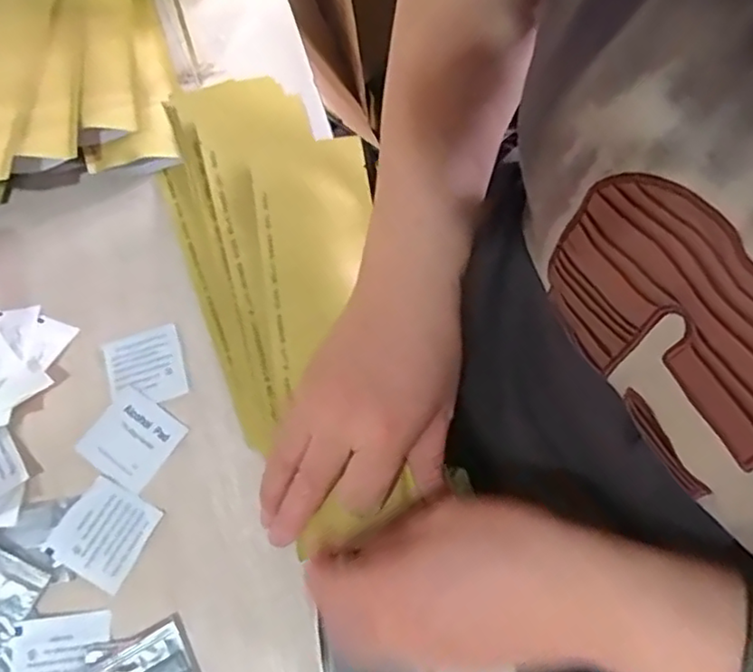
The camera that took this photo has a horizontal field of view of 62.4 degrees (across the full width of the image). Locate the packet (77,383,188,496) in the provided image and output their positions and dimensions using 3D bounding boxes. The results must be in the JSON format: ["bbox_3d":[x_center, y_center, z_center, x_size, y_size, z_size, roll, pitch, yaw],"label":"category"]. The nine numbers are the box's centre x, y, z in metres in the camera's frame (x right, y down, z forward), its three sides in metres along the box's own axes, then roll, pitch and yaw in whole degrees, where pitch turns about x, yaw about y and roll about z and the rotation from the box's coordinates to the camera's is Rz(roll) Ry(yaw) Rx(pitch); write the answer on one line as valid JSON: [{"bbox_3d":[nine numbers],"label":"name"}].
[{"bbox_3d":[-0.149,0.062,0.379,0.052,0.004,0.048,32,73,14],"label":"packet"}]

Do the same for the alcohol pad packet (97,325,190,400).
[{"bbox_3d":[-0.150,0.021,0.399,0.051,0.004,0.048,-17,70,-3],"label":"alcohol pad packet"}]

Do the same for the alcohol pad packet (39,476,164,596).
[{"bbox_3d":[-0.158,0.112,0.359,0.051,0.004,0.050,26,72,13],"label":"alcohol pad packet"}]

